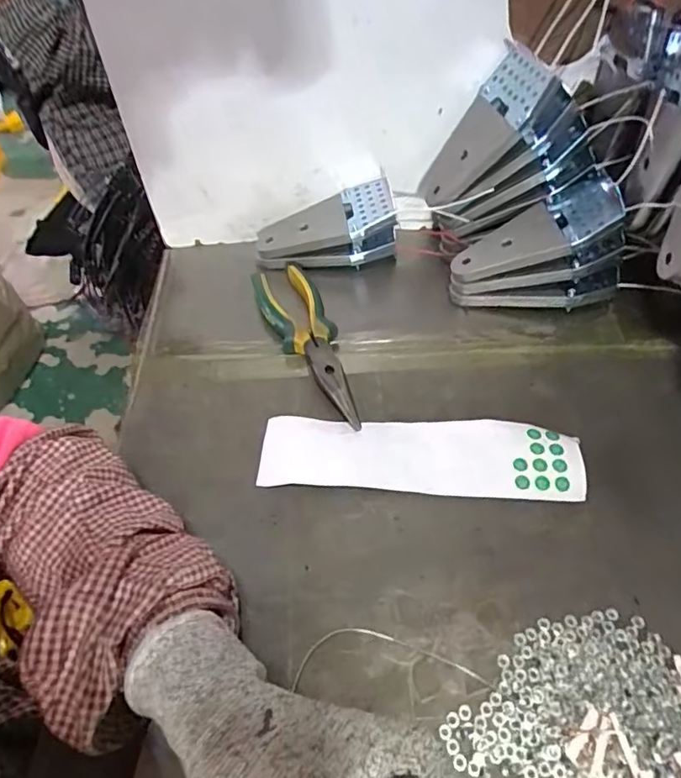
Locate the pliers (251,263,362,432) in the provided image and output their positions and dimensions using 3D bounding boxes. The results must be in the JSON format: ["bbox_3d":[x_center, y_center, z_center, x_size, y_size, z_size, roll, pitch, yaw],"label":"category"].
[{"bbox_3d":[-0.032,-0.044,0.459,0.055,0.020,0.195,-14,51,-9],"label":"pliers"}]

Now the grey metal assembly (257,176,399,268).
[{"bbox_3d":[-0.015,-0.160,0.531,0.140,0.067,0.069,6,50,8],"label":"grey metal assembly"}]

